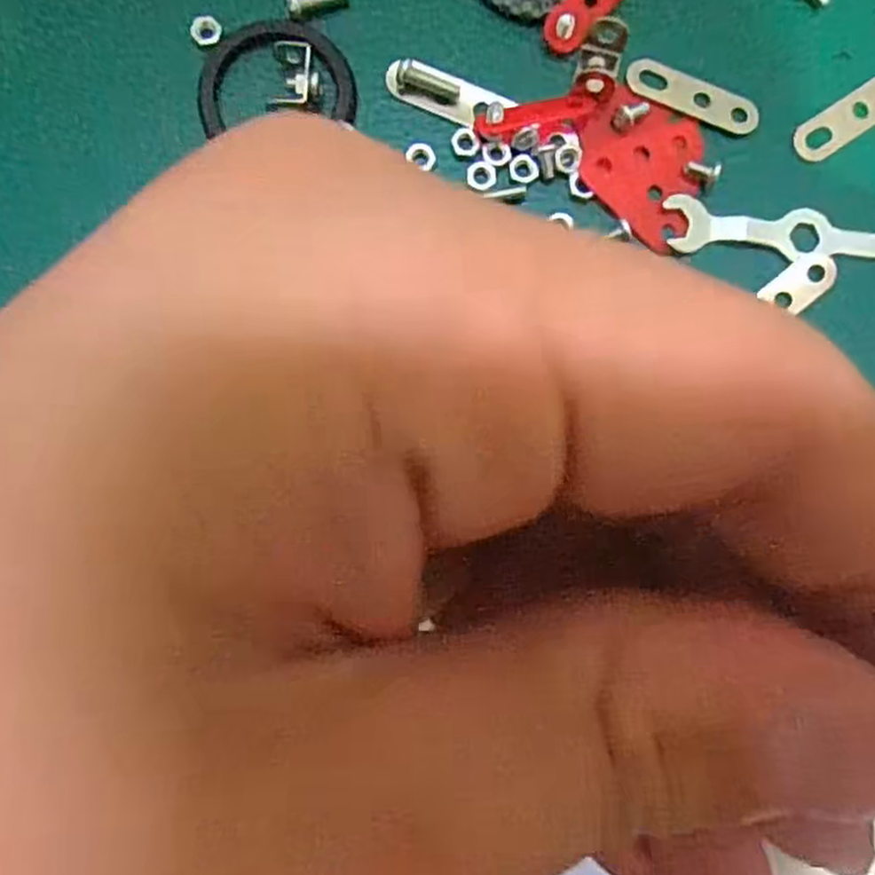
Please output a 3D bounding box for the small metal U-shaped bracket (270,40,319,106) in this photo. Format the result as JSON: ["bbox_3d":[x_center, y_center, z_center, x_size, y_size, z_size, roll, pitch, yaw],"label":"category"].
[{"bbox_3d":[-0.033,-0.085,0.168,0.010,0.007,0.016,7,86,-3],"label":"small metal U-shaped bracket"}]

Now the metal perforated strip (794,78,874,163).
[{"bbox_3d":[0.103,-0.080,0.177,0.033,0.004,0.010,-34,87,-3],"label":"metal perforated strip"}]

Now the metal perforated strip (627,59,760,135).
[{"bbox_3d":[0.063,-0.084,0.175,0.034,0.004,0.009,23,86,1],"label":"metal perforated strip"}]

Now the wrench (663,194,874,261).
[{"bbox_3d":[0.090,-0.050,0.174,0.066,0.004,0.012,4,86,-1],"label":"wrench"}]

